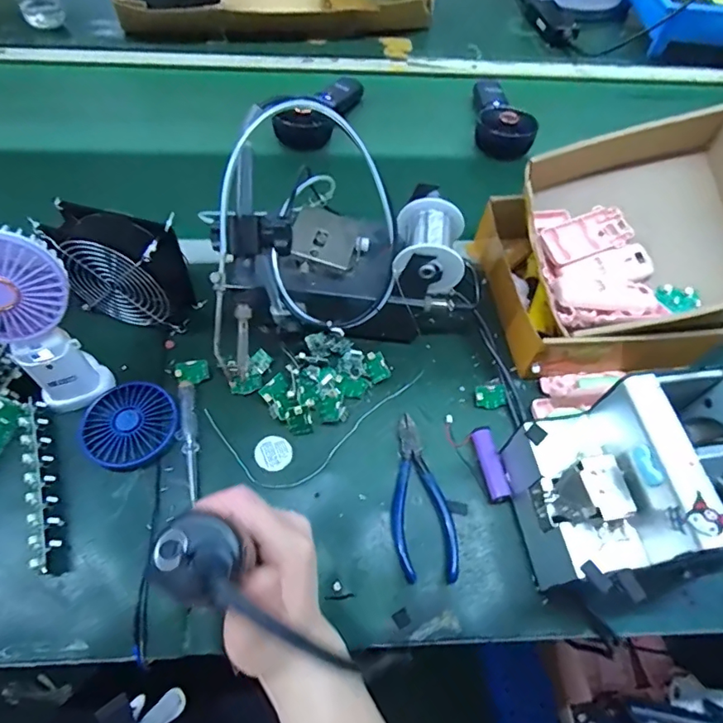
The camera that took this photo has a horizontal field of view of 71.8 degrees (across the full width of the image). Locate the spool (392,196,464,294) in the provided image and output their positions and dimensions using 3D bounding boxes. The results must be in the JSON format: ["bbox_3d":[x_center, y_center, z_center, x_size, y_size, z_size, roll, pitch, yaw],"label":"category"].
[{"bbox_3d":[0.066,-0.113,0.481,0.062,0.052,0.073,7,58,0],"label":"spool"}]

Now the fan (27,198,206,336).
[{"bbox_3d":[-0.242,-0.089,0.514,0.118,0.123,0.058,9,58,2],"label":"fan"}]

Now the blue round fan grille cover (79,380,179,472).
[{"bbox_3d":[-0.219,0.059,0.471,0.081,0.013,0.084,2,58,-3],"label":"blue round fan grille cover"}]

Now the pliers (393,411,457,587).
[{"bbox_3d":[0.052,0.120,0.457,0.055,0.012,0.151,-5,58,-7],"label":"pliers"}]

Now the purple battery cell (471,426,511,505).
[{"bbox_3d":[0.122,0.098,0.476,0.021,0.018,0.069,-10,59,-10],"label":"purple battery cell"}]

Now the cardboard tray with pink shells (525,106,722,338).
[{"bbox_3d":[0.293,-0.137,0.516,0.225,0.081,0.223,-12,75,9],"label":"cardboard tray with pink shells"}]

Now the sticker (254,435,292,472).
[{"bbox_3d":[-0.085,0.088,0.480,0.034,0.004,0.034,5,61,-9],"label":"sticker"}]

